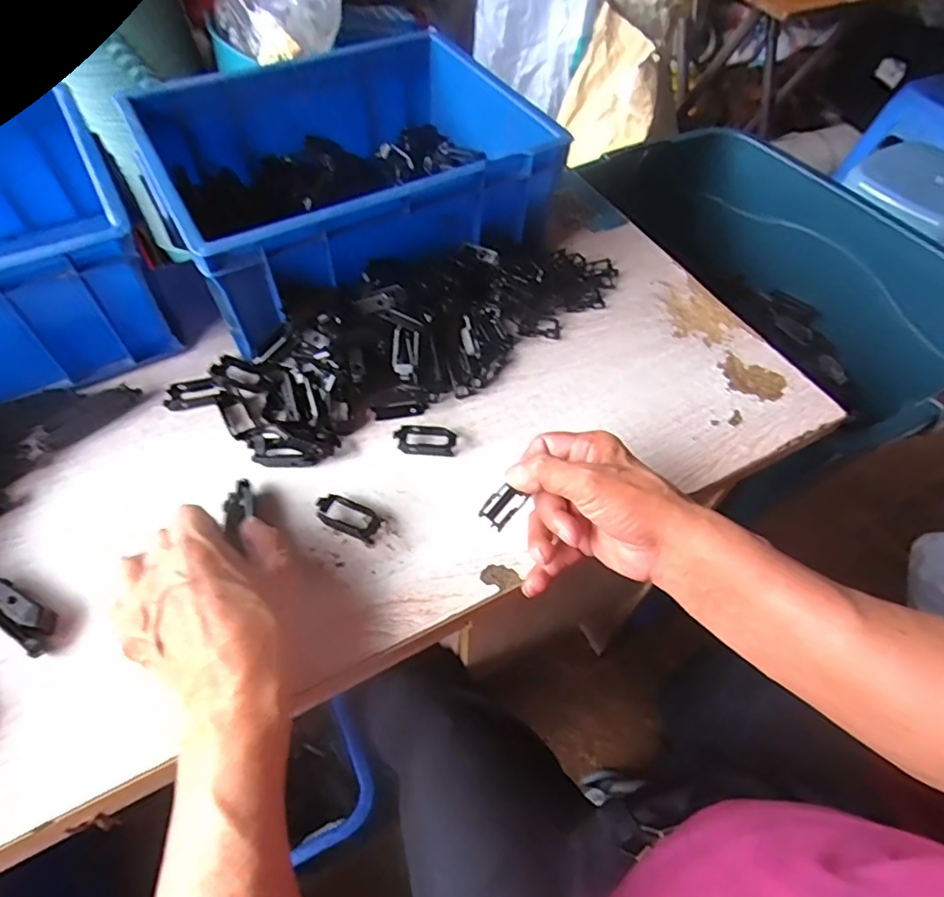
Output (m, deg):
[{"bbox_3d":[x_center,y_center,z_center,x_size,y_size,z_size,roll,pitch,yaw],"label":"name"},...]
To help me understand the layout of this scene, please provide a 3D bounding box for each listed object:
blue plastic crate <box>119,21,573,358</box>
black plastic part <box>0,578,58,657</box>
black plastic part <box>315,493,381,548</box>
[{"bbox_3d":[-0.112,-0.262,0.567,0.331,0.123,0.269,-25,60,-18],"label":"blue plastic crate"},{"bbox_3d":[-0.296,0.103,0.372,0.072,0.019,0.022,31,60,18],"label":"black plastic part"},{"bbox_3d":[-0.091,0.050,0.424,0.049,0.013,0.027,20,57,11],"label":"black plastic part"}]

